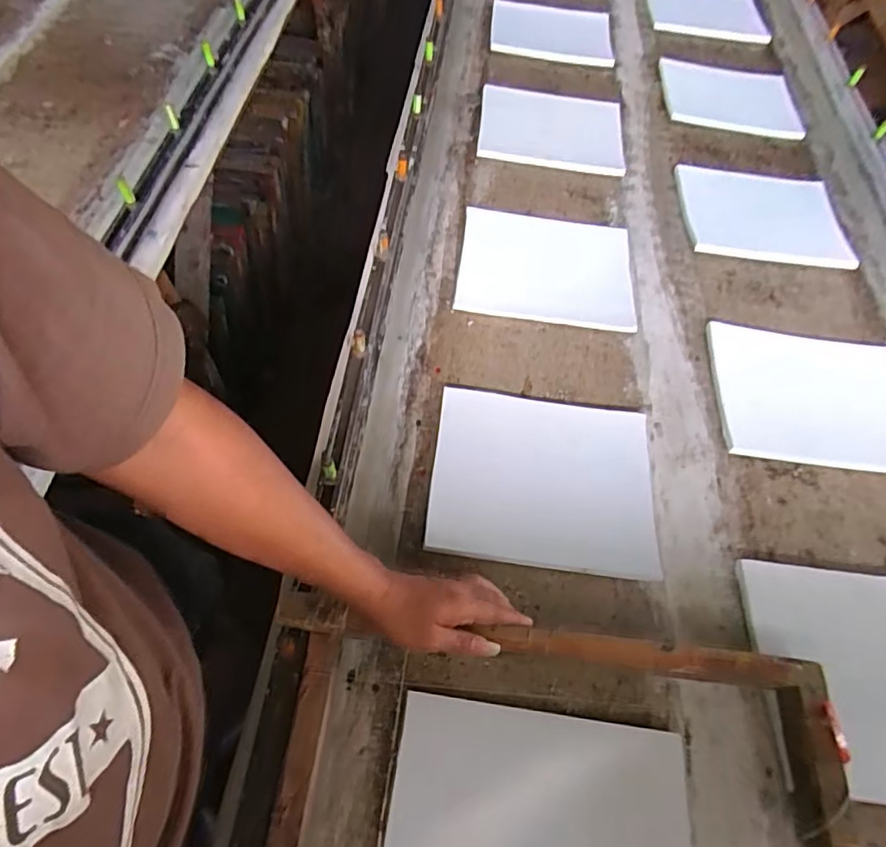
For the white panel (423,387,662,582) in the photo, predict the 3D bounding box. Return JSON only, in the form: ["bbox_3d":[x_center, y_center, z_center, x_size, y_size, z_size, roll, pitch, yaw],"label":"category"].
[{"bbox_3d":[0.125,0.068,0.705,0.271,0.015,0.224,8,62,0],"label":"white panel"}]

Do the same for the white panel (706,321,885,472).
[{"bbox_3d":[0.518,-0.040,0.788,0.268,0.023,0.211,9,62,0],"label":"white panel"}]

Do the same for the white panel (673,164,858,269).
[{"bbox_3d":[0.563,-0.373,1.002,0.263,0.023,0.236,5,58,6],"label":"white panel"}]

